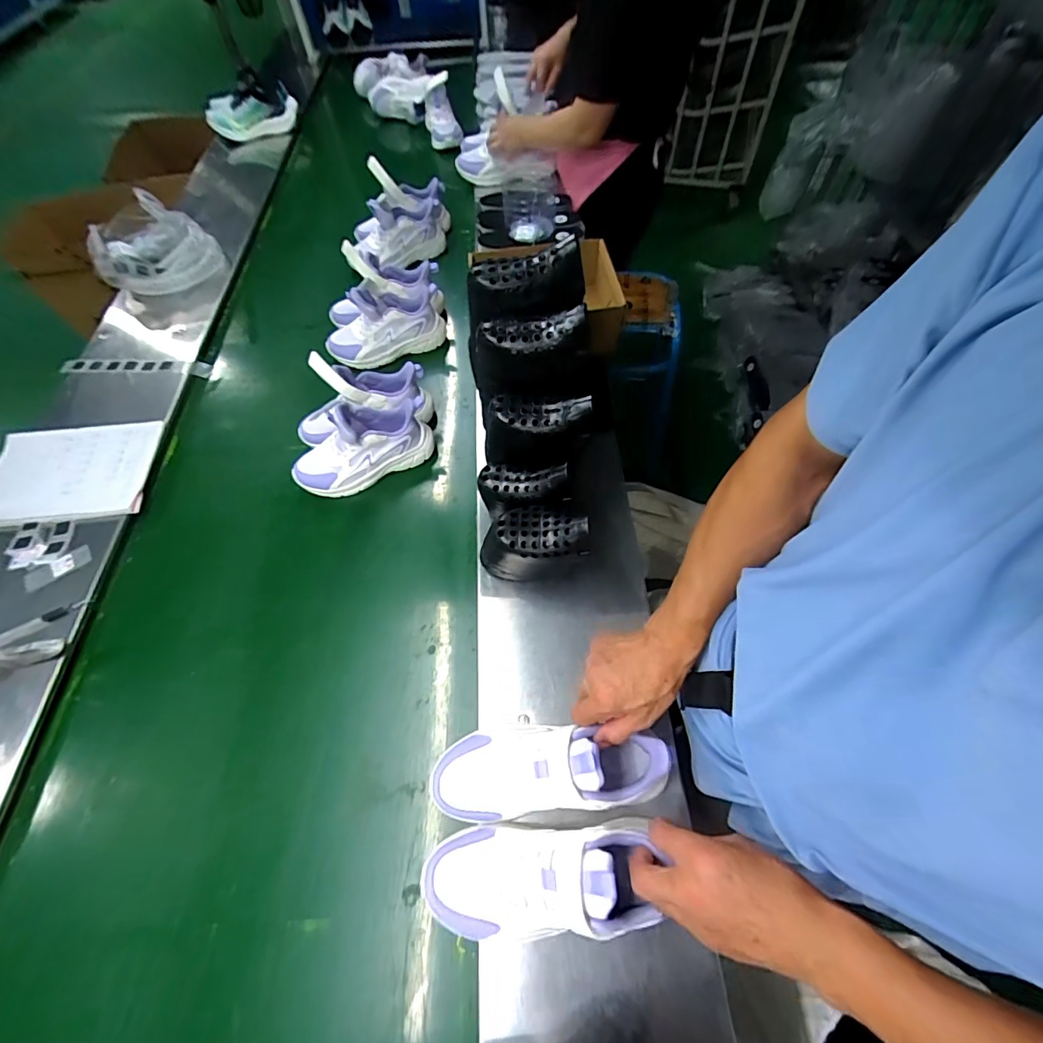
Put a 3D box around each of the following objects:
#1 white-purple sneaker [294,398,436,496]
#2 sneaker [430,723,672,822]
[{"bbox_3d":[-0.265,-0.126,0.761,0.238,0.116,0.084,-29,62,-14],"label":"white-purple sneaker"},{"bbox_3d":[0.027,0.254,0.483,0.247,0.112,0.090,-10,58,13],"label":"sneaker"}]

